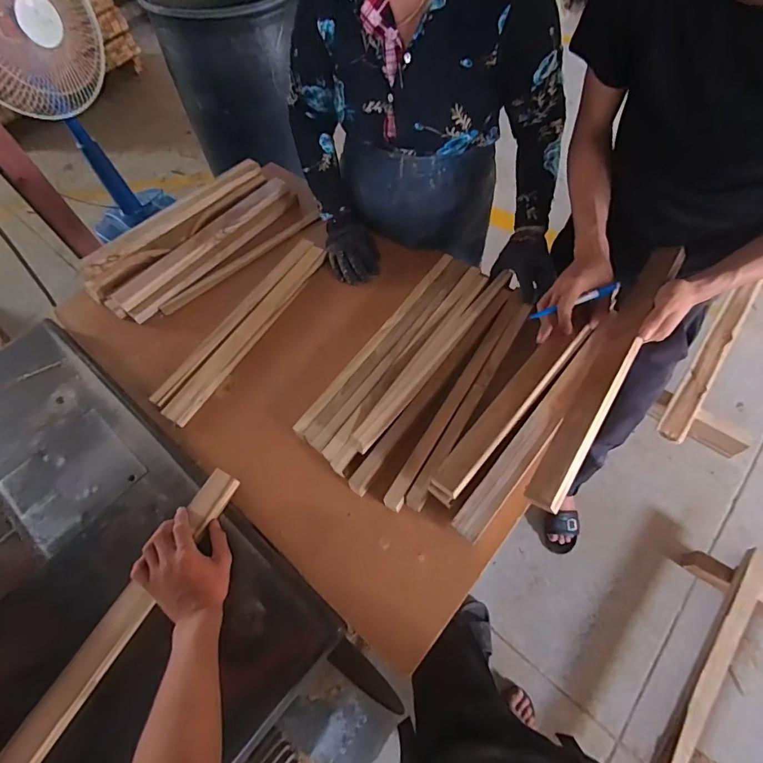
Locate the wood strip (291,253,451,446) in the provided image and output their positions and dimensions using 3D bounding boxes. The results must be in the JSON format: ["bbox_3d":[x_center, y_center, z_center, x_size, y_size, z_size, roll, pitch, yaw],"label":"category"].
[{"bbox_3d":[-0.004,-0.083,0.810,0.031,0.022,0.465,31,67,20],"label":"wood strip"}]

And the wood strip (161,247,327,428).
[{"bbox_3d":[-0.255,-0.109,0.875,0.052,0.015,0.464,26,65,18],"label":"wood strip"}]

